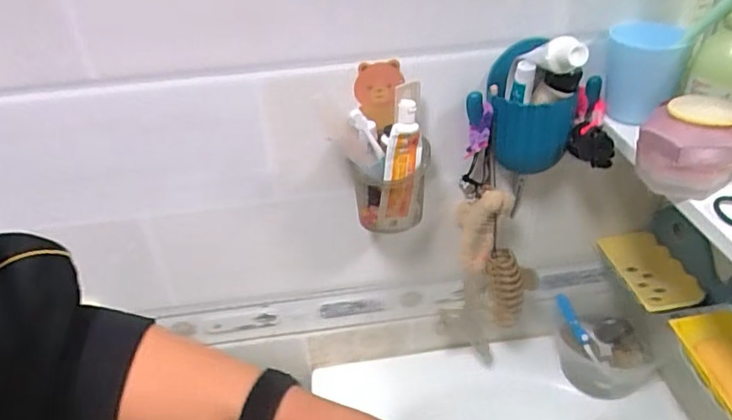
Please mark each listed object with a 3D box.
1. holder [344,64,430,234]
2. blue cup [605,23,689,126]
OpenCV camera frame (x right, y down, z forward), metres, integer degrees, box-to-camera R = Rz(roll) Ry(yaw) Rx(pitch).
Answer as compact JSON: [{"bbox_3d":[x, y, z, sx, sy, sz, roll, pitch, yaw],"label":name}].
[{"bbox_3d":[0.024,-0.057,0.562,0.074,0.161,0.078,0,35,4],"label":"holder"},{"bbox_3d":[0.274,-0.138,0.547,0.071,0.082,0.069,12,38,20],"label":"blue cup"}]

